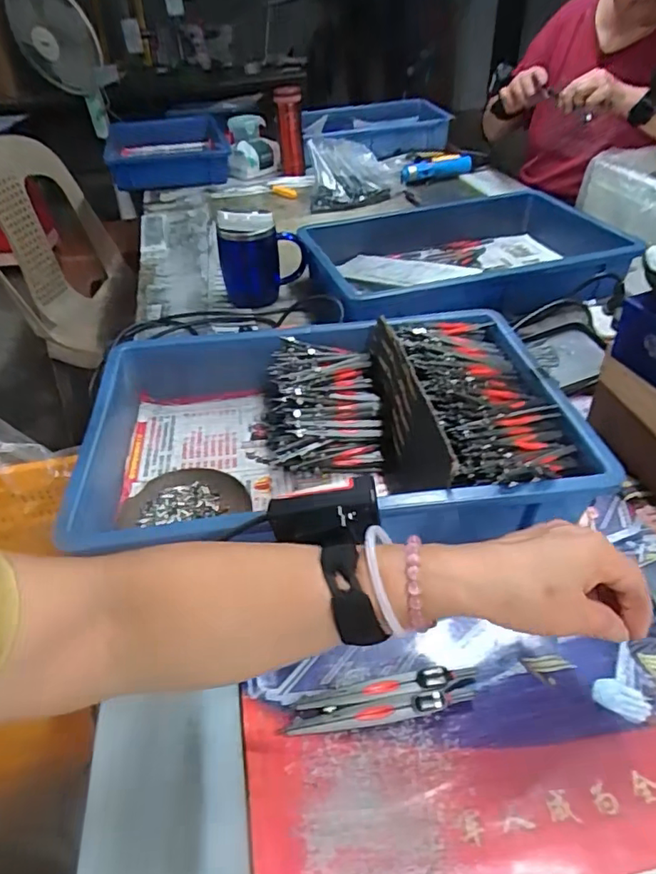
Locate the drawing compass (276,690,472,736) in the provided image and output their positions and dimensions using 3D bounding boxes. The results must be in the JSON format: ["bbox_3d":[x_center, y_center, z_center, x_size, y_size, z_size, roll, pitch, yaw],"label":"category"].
[{"bbox_3d":[0.035,0.182,0.367,0.129,0.009,0.013,-8,41,-6],"label":"drawing compass"}]

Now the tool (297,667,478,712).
[{"bbox_3d":[0.042,0.172,0.381,0.123,0.008,0.014,-7,41,-5],"label":"tool"}]

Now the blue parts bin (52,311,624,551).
[{"bbox_3d":[0.000,-0.011,0.535,0.432,0.088,0.283,-6,41,-3],"label":"blue parts bin"}]

